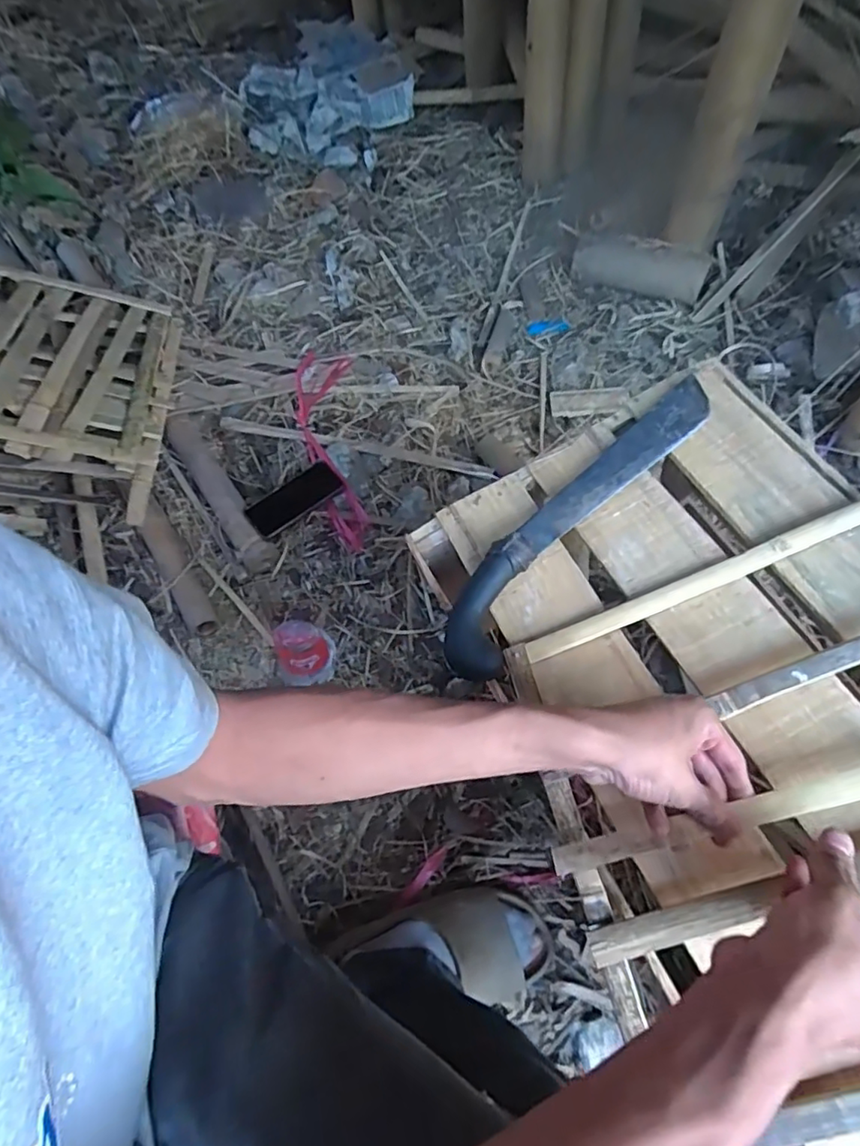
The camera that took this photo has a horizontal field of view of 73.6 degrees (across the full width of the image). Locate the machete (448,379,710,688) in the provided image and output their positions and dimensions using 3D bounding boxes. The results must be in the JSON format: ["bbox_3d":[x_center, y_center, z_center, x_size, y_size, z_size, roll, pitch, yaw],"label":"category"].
[{"bbox_3d":[0.138,-0.052,0.543,0.066,0.055,0.356,37,69,21],"label":"machete"}]

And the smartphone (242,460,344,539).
[{"bbox_3d":[-0.221,-0.121,0.937,0.157,0.014,0.075,-34,61,-8],"label":"smartphone"}]

